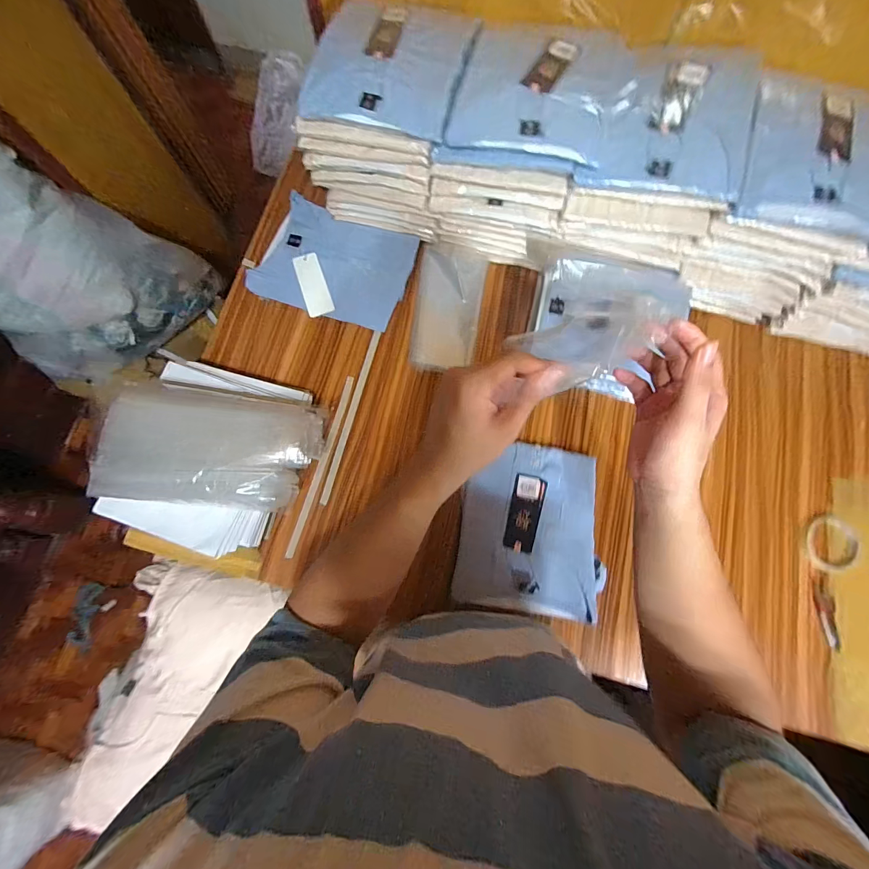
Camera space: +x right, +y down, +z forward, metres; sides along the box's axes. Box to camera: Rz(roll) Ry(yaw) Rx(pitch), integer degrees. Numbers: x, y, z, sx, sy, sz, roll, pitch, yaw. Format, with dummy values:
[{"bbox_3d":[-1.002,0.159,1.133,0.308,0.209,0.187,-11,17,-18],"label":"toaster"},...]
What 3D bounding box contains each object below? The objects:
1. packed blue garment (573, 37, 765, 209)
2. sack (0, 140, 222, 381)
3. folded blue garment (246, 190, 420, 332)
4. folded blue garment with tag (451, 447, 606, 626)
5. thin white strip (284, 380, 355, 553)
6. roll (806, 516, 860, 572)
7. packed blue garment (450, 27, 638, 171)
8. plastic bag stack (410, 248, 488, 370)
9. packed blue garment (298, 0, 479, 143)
[{"bbox_3d":[0.332,-0.441,0.519,0.205,0.050,0.213,14,77,2],"label":"packed blue garment"},{"bbox_3d":[-1.026,-0.493,0.929,0.375,0.704,0.540,37,79,7],"label":"sack"},{"bbox_3d":[-0.181,-0.316,0.691,0.259,0.018,0.207,21,80,-2],"label":"folded blue garment"},{"bbox_3d":[0.159,0.145,0.595,0.230,0.035,0.255,9,77,1],"label":"folded blue garment with tag"},{"bbox_3d":[-0.190,0.047,0.627,0.015,0.004,0.314,15,77,2],"label":"thin white strip"},{"bbox_3d":[0.649,0.177,0.605,0.073,0.018,0.088,8,77,1],"label":"roll"},{"bbox_3d":[0.150,-0.500,0.526,0.212,0.032,0.235,16,77,3],"label":"packed blue garment"},{"bbox_3d":[0.025,-0.233,0.684,0.118,0.026,0.230,8,77,1],"label":"plastic bag stack"},{"bbox_3d":[-0.066,-0.542,0.539,0.212,0.033,0.207,14,77,2],"label":"packed blue garment"}]

